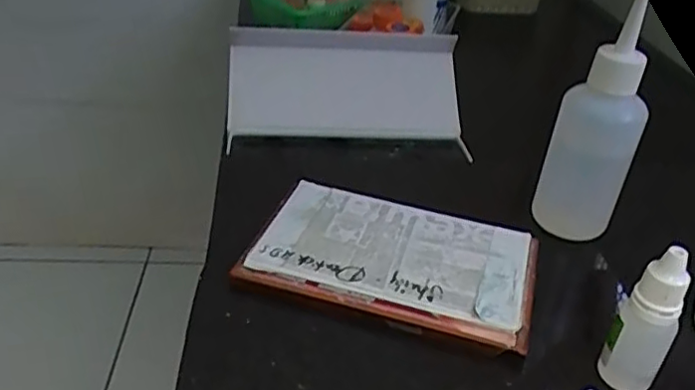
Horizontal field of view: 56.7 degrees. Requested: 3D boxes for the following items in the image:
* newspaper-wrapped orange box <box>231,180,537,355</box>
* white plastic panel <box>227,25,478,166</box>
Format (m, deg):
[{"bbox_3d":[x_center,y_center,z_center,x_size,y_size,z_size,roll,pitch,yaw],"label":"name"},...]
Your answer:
[{"bbox_3d":[0.027,0.033,0.356,0.148,0.011,0.087,12,36,12],"label":"newspaper-wrapped orange box"},{"bbox_3d":[-0.001,-0.102,0.597,0.214,0.074,0.112,1,33,-5],"label":"white plastic panel"}]

